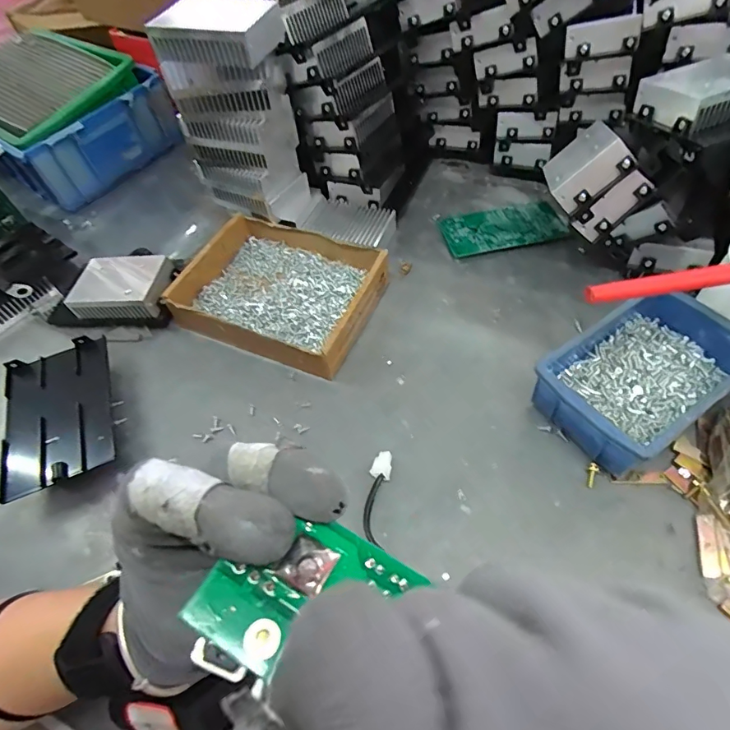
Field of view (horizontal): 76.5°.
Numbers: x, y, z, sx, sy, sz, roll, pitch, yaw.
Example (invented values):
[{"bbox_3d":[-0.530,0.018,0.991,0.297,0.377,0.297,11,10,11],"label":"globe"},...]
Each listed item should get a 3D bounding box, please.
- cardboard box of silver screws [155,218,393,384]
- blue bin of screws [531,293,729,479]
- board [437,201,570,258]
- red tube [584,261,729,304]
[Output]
[{"bbox_3d":[-0.079,-0.072,0.443,0.172,0.041,0.143,21,61,18],"label":"cardboard box of silver screws"},{"bbox_3d":[0.206,0.011,0.353,0.151,0.059,0.094,-31,59,-15],"label":"blue bin of screws"},{"bbox_3d":[0.148,-0.147,0.496,0.126,0.006,0.062,-14,56,-4],"label":"board"},{"bbox_3d":[0.249,-0.061,0.300,0.210,0.011,0.012,-8,56,0],"label":"red tube"}]

